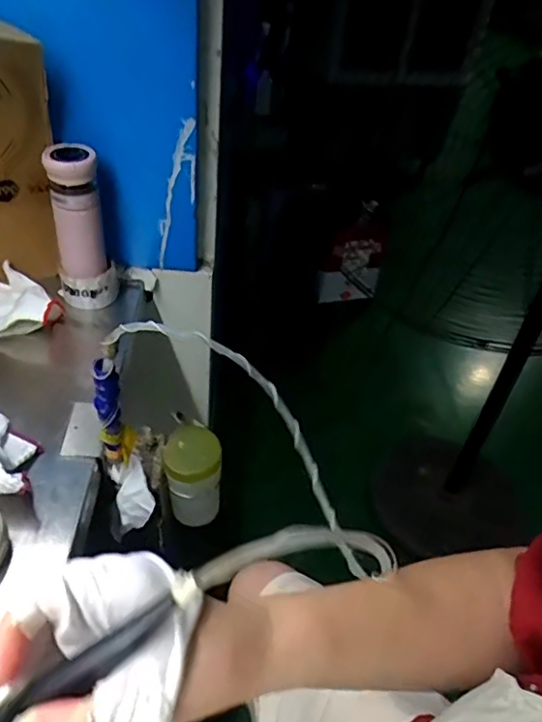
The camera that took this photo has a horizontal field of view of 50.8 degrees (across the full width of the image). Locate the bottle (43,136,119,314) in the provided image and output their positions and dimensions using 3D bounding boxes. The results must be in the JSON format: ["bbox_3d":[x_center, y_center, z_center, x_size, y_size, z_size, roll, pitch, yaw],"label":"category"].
[{"bbox_3d":[-0.285,-0.189,0.849,0.084,0.232,0.066,-20,40,-23],"label":"bottle"}]

